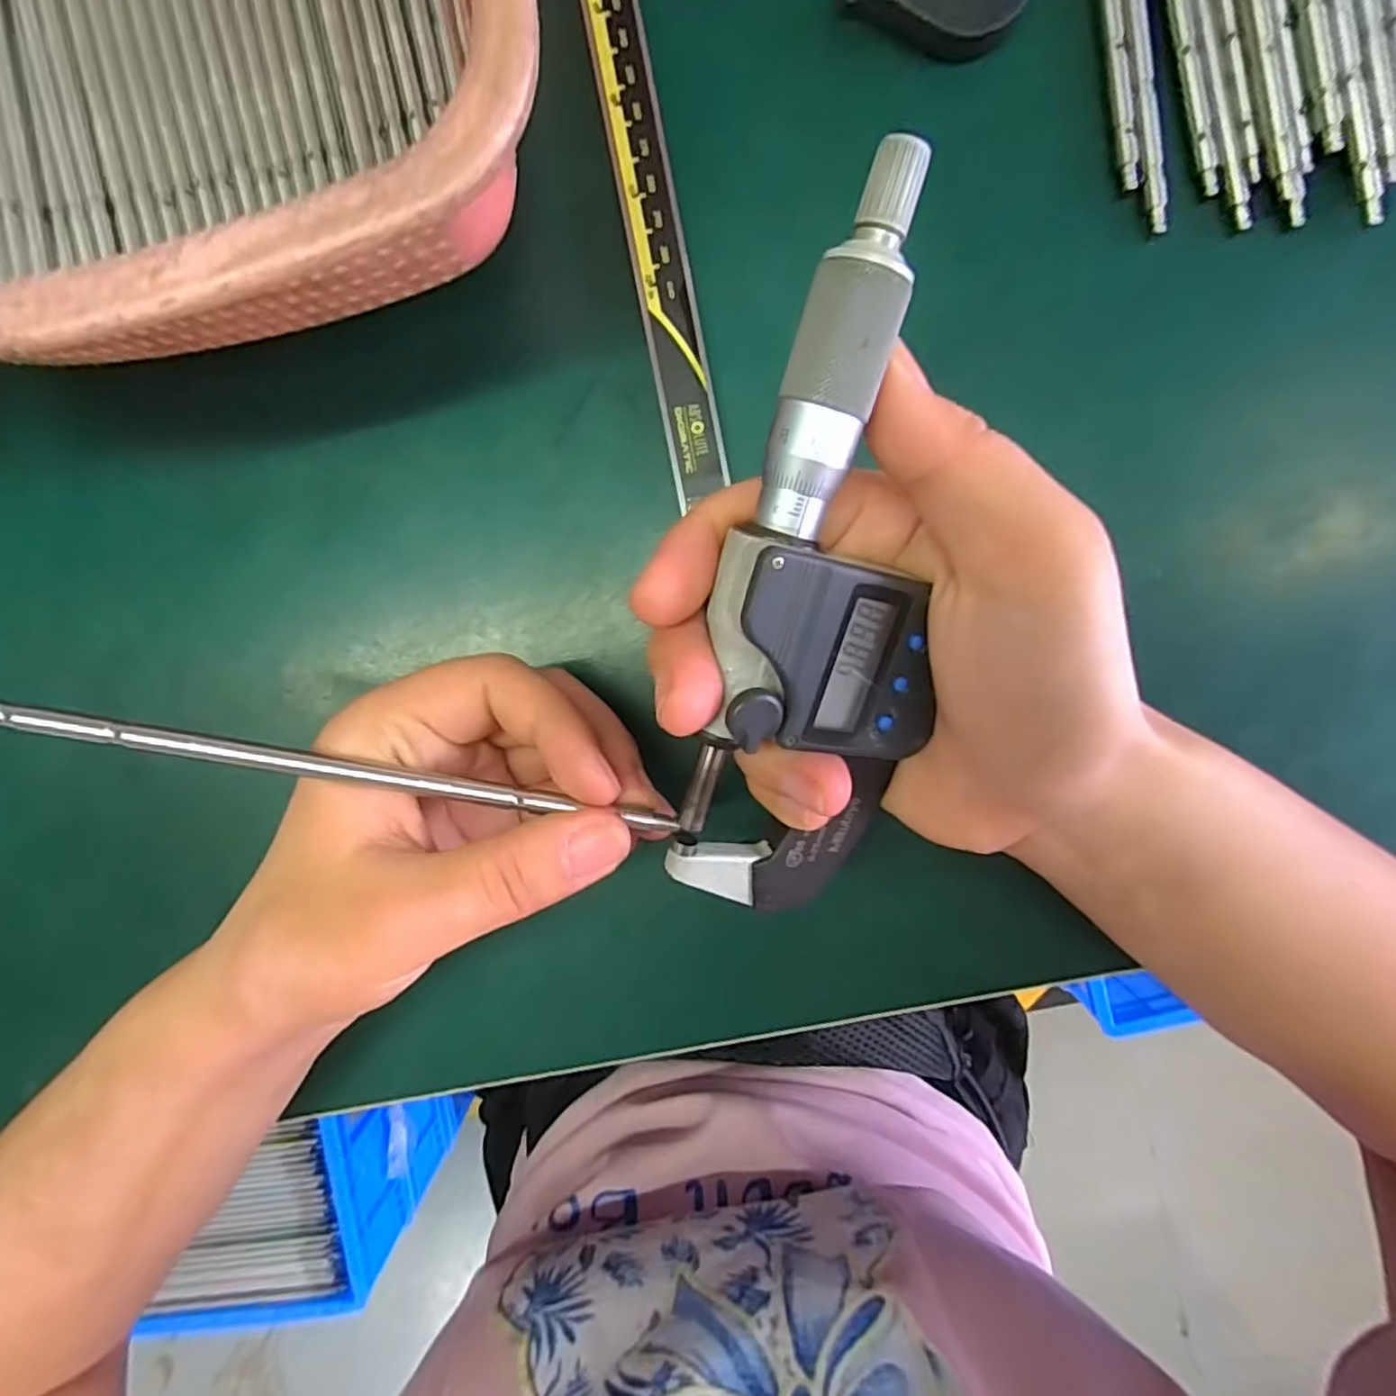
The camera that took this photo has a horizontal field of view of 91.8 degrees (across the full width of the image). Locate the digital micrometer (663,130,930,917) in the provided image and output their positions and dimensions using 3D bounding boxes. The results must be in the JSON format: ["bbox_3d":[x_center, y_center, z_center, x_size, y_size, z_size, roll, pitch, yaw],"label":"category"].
[{"bbox_3d":[0.026,-0.019,0.144,0.050,0.028,0.155,5,112,3],"label":"digital micrometer"}]

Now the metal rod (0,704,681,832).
[{"bbox_3d":[-0.088,0.016,0.159,0.157,0.008,0.006,10,96,-6],"label":"metal rod"}]

